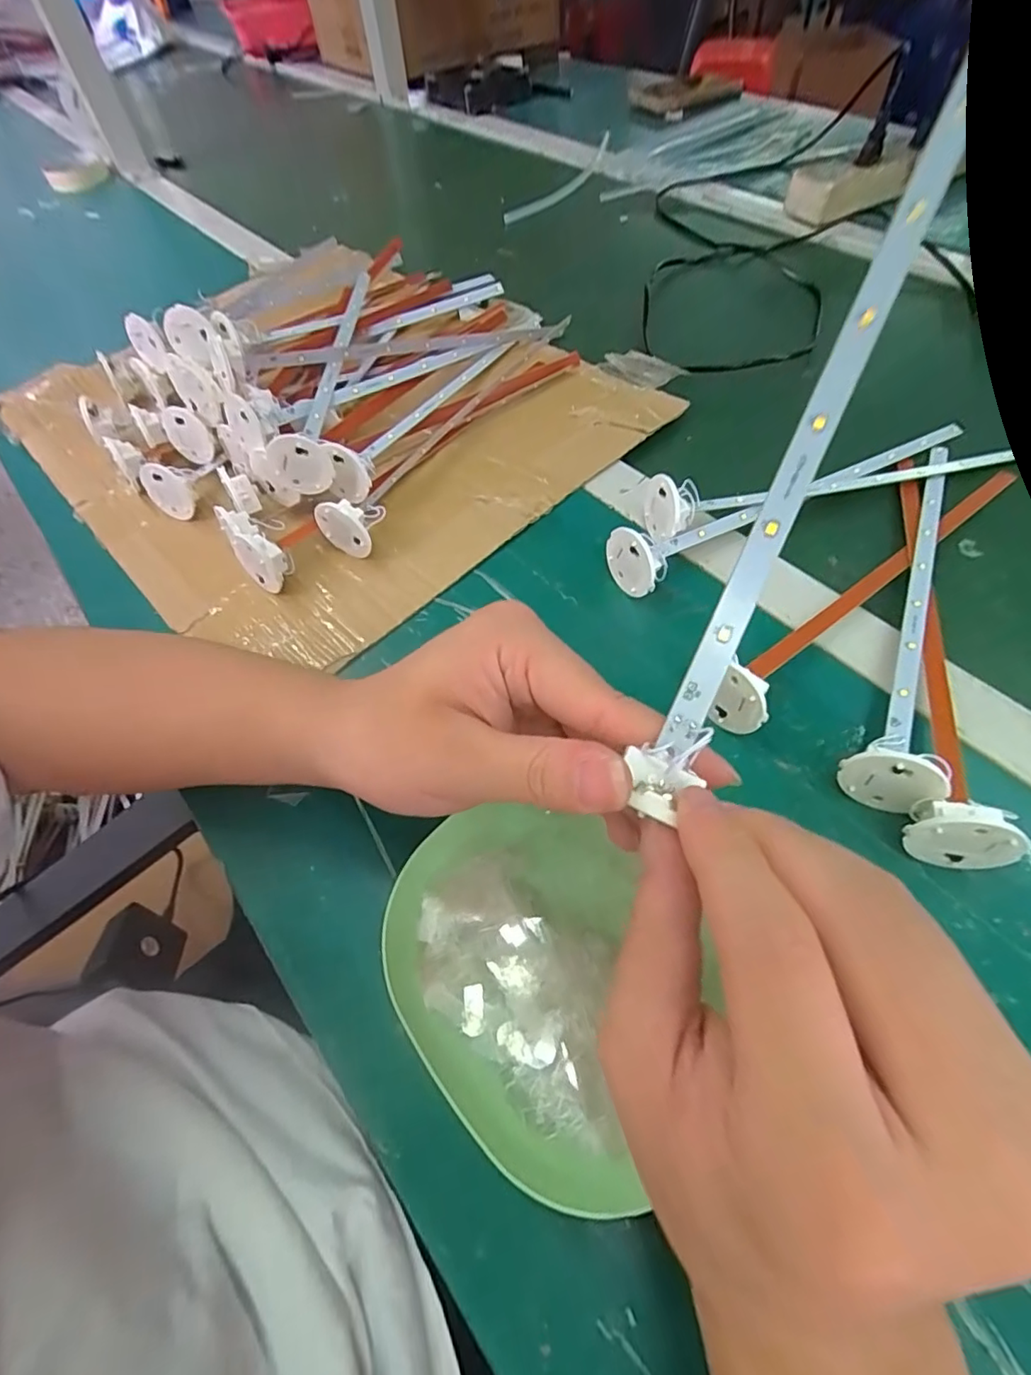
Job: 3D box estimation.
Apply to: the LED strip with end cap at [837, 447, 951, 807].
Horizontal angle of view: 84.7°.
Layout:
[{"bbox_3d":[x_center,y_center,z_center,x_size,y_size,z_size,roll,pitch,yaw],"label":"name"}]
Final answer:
[{"bbox_3d":[0.234,-0.063,0.307,0.043,0.036,0.302,26,63,19],"label":"LED strip with end cap"}]

